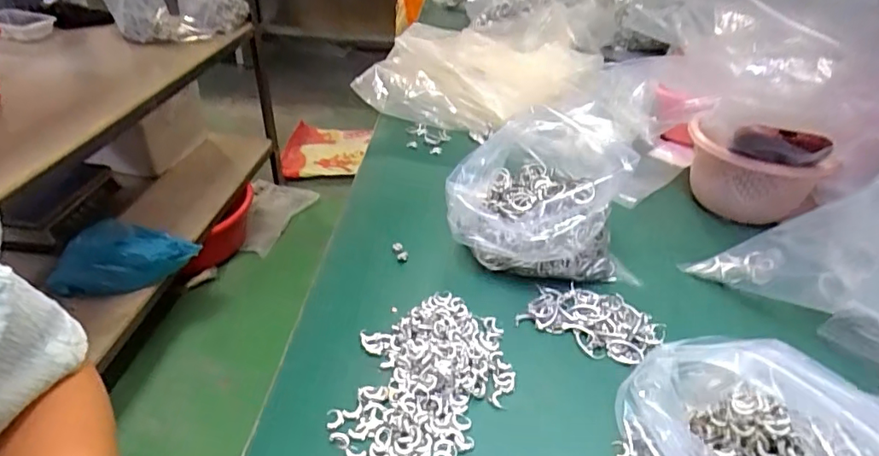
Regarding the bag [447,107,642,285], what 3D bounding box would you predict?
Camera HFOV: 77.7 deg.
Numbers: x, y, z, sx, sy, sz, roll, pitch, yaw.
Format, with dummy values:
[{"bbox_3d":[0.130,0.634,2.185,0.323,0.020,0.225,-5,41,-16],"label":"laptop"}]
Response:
[{"bbox_3d":[0.096,-0.026,0.518,0.174,0.107,0.126,4,34,1],"label":"bag"}]

